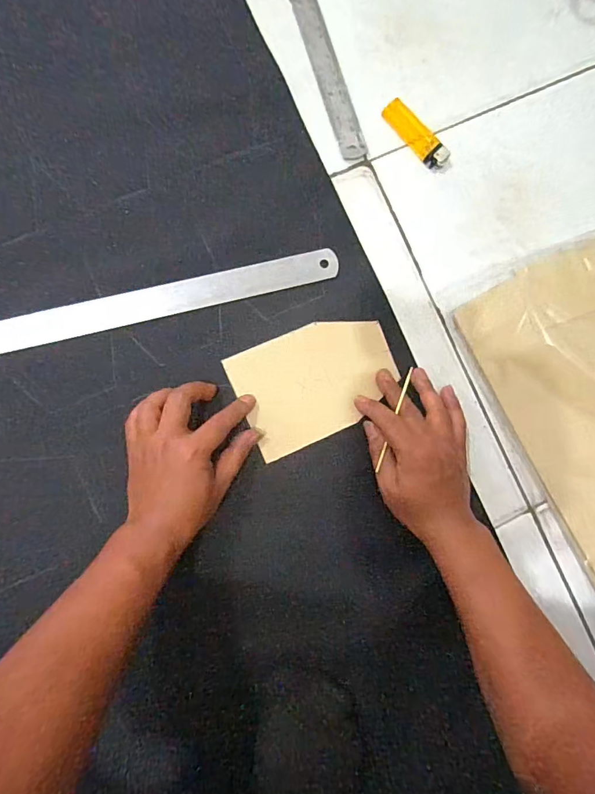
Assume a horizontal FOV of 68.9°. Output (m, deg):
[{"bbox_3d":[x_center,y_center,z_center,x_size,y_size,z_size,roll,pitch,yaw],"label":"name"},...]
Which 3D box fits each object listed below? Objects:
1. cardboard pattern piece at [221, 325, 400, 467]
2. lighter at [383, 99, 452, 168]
[{"bbox_3d":[0.020,-0.016,0.434,0.155,0.007,0.107,-24,92,-6],"label":"cardboard pattern piece"},{"bbox_3d":[0.122,-0.271,0.448,0.020,0.017,0.080,-44,93,-5],"label":"lighter"}]

